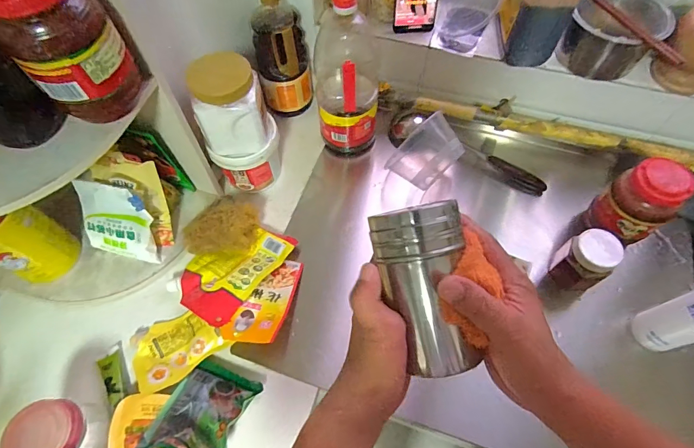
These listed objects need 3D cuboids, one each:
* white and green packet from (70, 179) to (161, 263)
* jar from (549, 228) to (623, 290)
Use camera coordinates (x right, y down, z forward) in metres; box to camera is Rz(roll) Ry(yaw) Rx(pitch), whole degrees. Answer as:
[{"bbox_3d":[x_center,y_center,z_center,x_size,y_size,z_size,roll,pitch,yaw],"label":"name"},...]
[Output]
[{"bbox_3d":[-0.376,-0.003,0.638,0.122,0.125,0.020,10,25,5],"label":"white and green packet"},{"bbox_3d":[0.377,0.062,0.628,0.064,0.121,0.068,0,61,1],"label":"jar"}]

